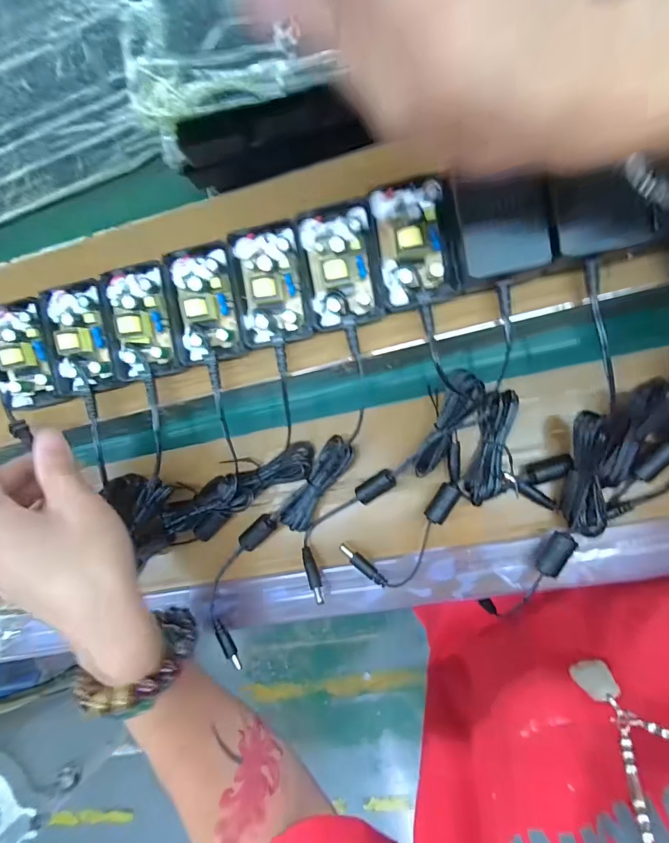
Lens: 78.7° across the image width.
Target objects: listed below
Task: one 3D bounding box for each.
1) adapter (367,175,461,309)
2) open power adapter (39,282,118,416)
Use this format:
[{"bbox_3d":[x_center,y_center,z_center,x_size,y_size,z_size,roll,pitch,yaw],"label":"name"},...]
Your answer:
[{"bbox_3d":[0.046,-0.102,0.232,0.044,0.017,0.068,-11,83,10],"label":"adapter"},{"bbox_3d":[-0.166,-0.049,0.267,0.043,0.019,0.086,-9,83,10],"label":"open power adapter"}]

